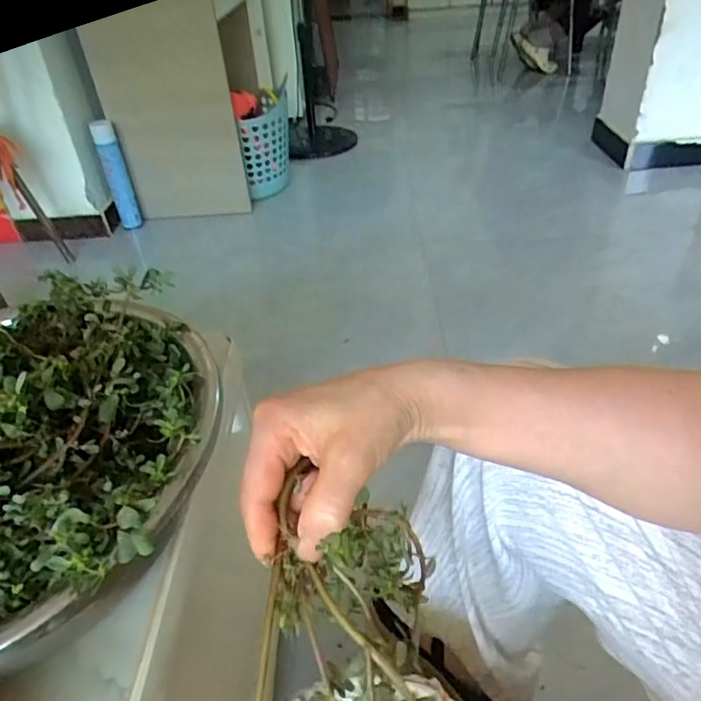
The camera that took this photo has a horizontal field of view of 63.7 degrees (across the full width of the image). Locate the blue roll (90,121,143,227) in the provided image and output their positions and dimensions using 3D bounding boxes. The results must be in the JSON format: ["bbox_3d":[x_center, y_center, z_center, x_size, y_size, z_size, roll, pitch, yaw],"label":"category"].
[{"bbox_3d":[-0.724,-0.538,1.759,0.070,0.320,0.057,-17,40,-14],"label":"blue roll"}]

